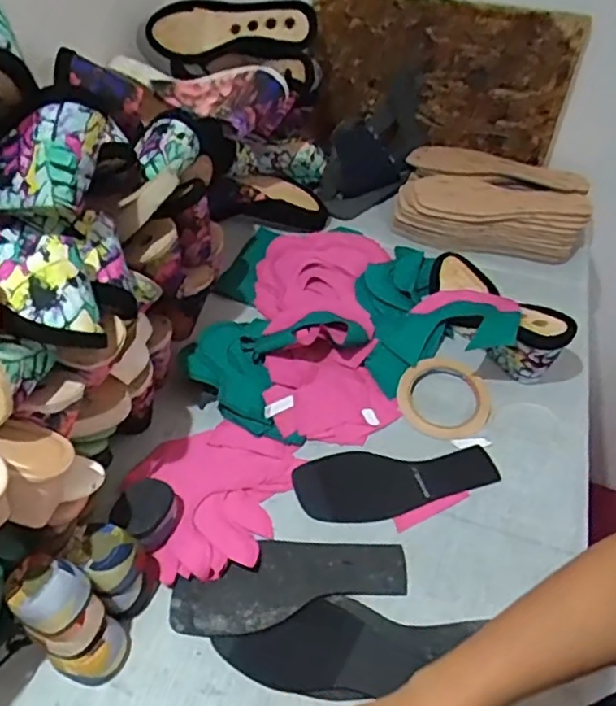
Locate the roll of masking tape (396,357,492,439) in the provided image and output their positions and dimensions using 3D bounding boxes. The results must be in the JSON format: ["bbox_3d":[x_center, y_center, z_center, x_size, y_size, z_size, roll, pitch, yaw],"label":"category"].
[{"bbox_3d":[0.154,0.047,0.704,0.099,0.013,0.104,1,48,-1],"label":"roll of masking tape"}]

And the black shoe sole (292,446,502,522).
[{"bbox_3d":[0.089,0.131,0.637,0.201,0.007,0.074,-3,46,-2],"label":"black shoe sole"}]

